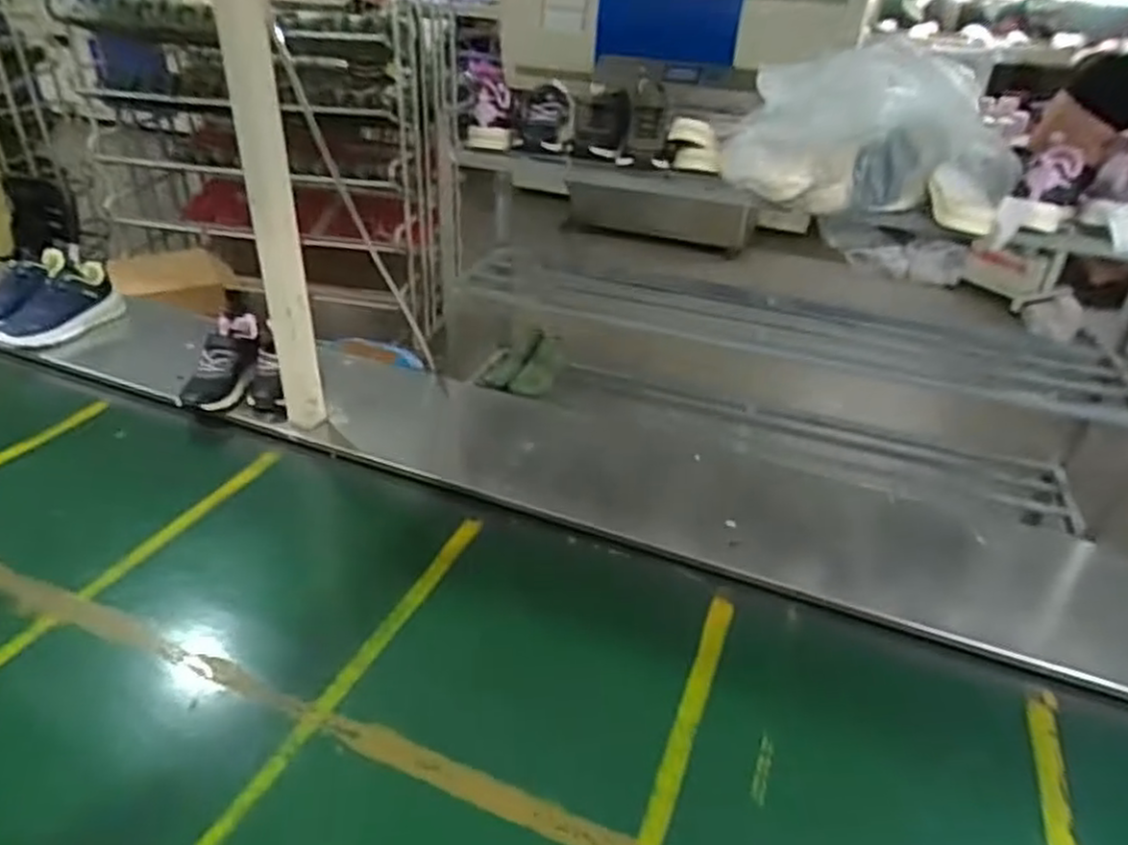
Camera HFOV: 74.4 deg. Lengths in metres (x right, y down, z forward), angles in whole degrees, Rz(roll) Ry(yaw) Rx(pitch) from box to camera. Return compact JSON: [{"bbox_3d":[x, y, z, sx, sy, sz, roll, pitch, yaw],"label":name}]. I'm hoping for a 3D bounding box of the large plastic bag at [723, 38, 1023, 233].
[{"bbox_3d":[0.418,-0.407,1.039,0.382,0.182,0.228,23,37,29],"label":"large plastic bag"}]

